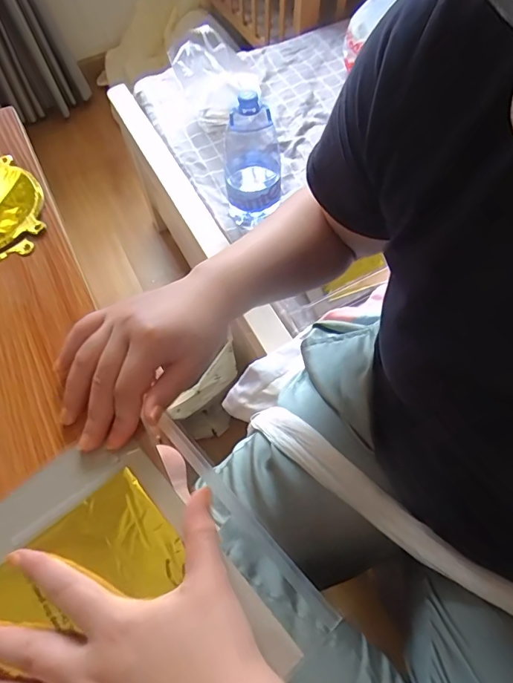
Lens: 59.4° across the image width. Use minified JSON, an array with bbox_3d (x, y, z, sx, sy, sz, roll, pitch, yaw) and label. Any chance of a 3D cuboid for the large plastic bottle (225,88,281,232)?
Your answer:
[{"bbox_3d":[-0.006,-0.320,0.802,0.094,0.246,0.094,0,61,3],"label":"large plastic bottle"}]

